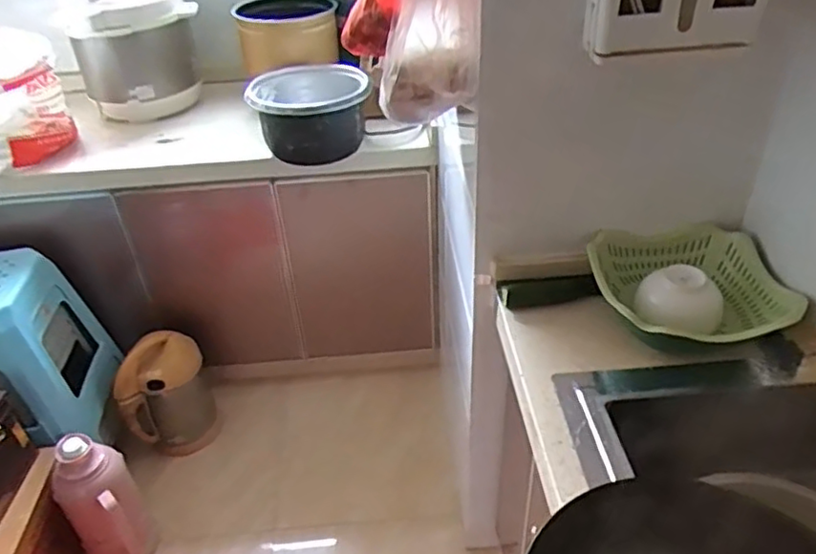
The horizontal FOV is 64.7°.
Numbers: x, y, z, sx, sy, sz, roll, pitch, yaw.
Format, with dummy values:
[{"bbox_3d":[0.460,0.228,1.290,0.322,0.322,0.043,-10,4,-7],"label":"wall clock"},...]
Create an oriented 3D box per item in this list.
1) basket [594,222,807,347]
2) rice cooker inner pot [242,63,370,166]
[{"bbox_3d":[0.405,0.019,0.950,0.259,0.086,0.230,-3,37,1],"label":"basket"},{"bbox_3d":[-0.220,-0.362,1.476,0.253,0.167,0.245,-2,37,1],"label":"rice cooker inner pot"}]

